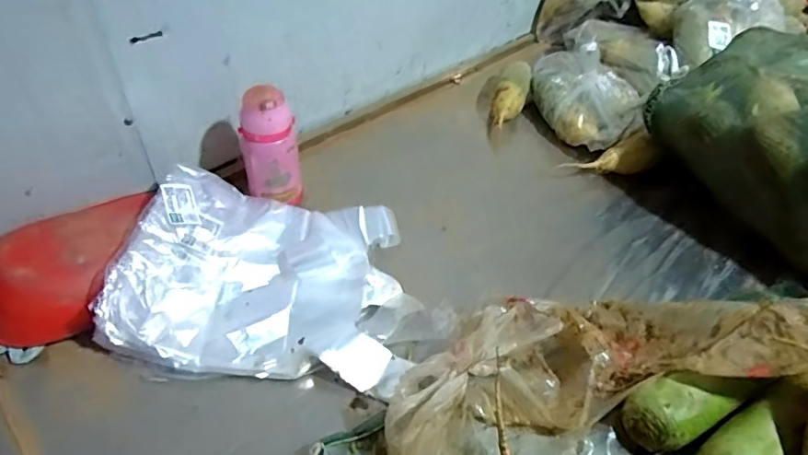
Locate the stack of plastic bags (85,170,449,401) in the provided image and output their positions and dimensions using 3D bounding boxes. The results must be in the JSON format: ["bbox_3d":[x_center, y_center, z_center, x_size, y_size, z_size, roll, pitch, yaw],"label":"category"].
[{"bbox_3d":[-0.132,0.047,0.641,0.356,0.085,0.256,5,44,2],"label":"stack of plastic bags"}]

